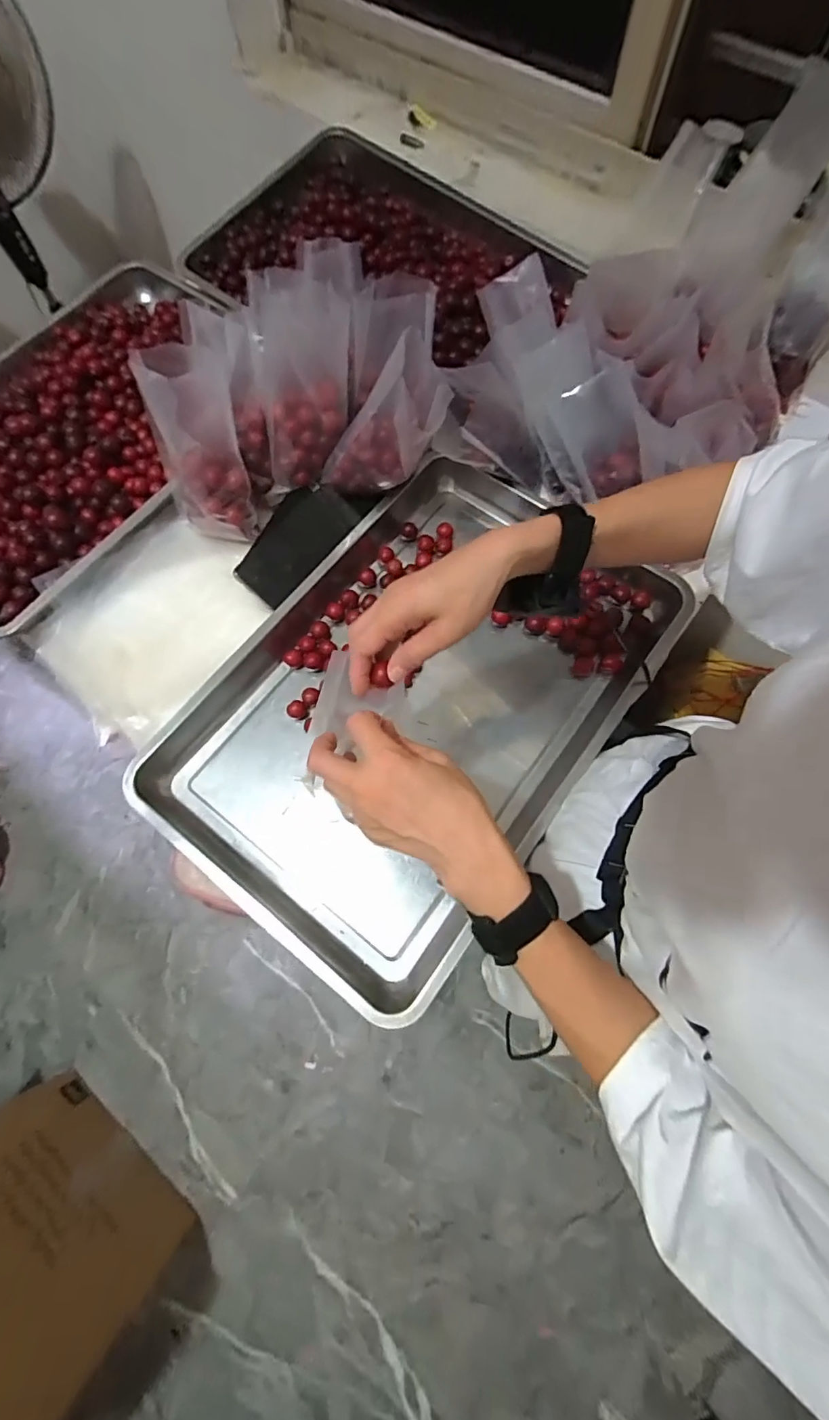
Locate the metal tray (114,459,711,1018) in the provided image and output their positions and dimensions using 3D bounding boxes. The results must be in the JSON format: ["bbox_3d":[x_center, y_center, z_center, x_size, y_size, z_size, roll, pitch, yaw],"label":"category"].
[{"bbox_3d":[0.010,-0.020,0.616,0.407,0.070,0.593,36,75,13],"label":"metal tray"}]

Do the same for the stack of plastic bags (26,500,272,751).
[{"bbox_3d":[-0.330,-0.117,0.652,0.230,0.028,0.263,38,75,13],"label":"stack of plastic bags"}]

